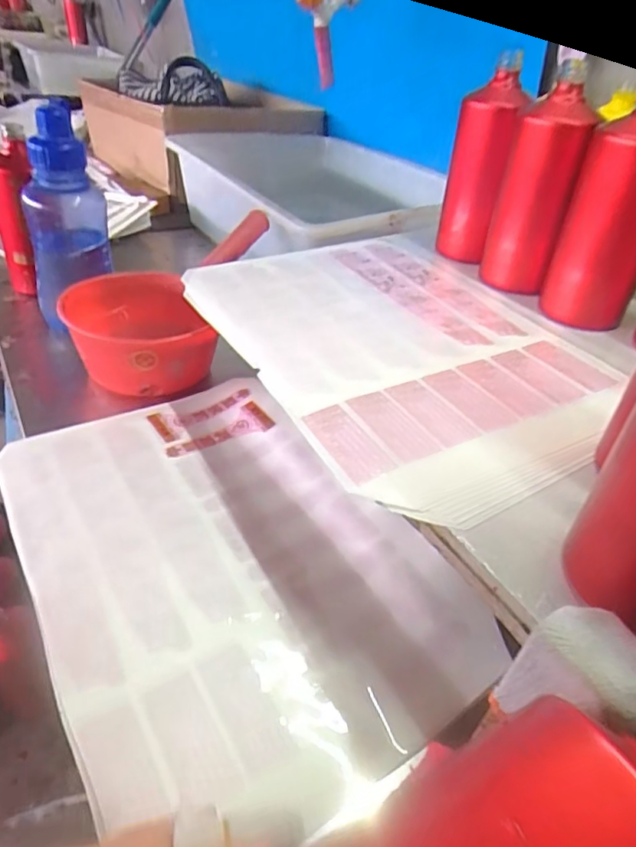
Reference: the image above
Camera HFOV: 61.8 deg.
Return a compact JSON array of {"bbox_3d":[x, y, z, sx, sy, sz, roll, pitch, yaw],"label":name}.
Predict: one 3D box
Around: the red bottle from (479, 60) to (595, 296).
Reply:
[{"bbox_3d":[0.211,-0.223,0.529,0.064,0.188,0.069,11,40,11],"label":"red bottle"}]

